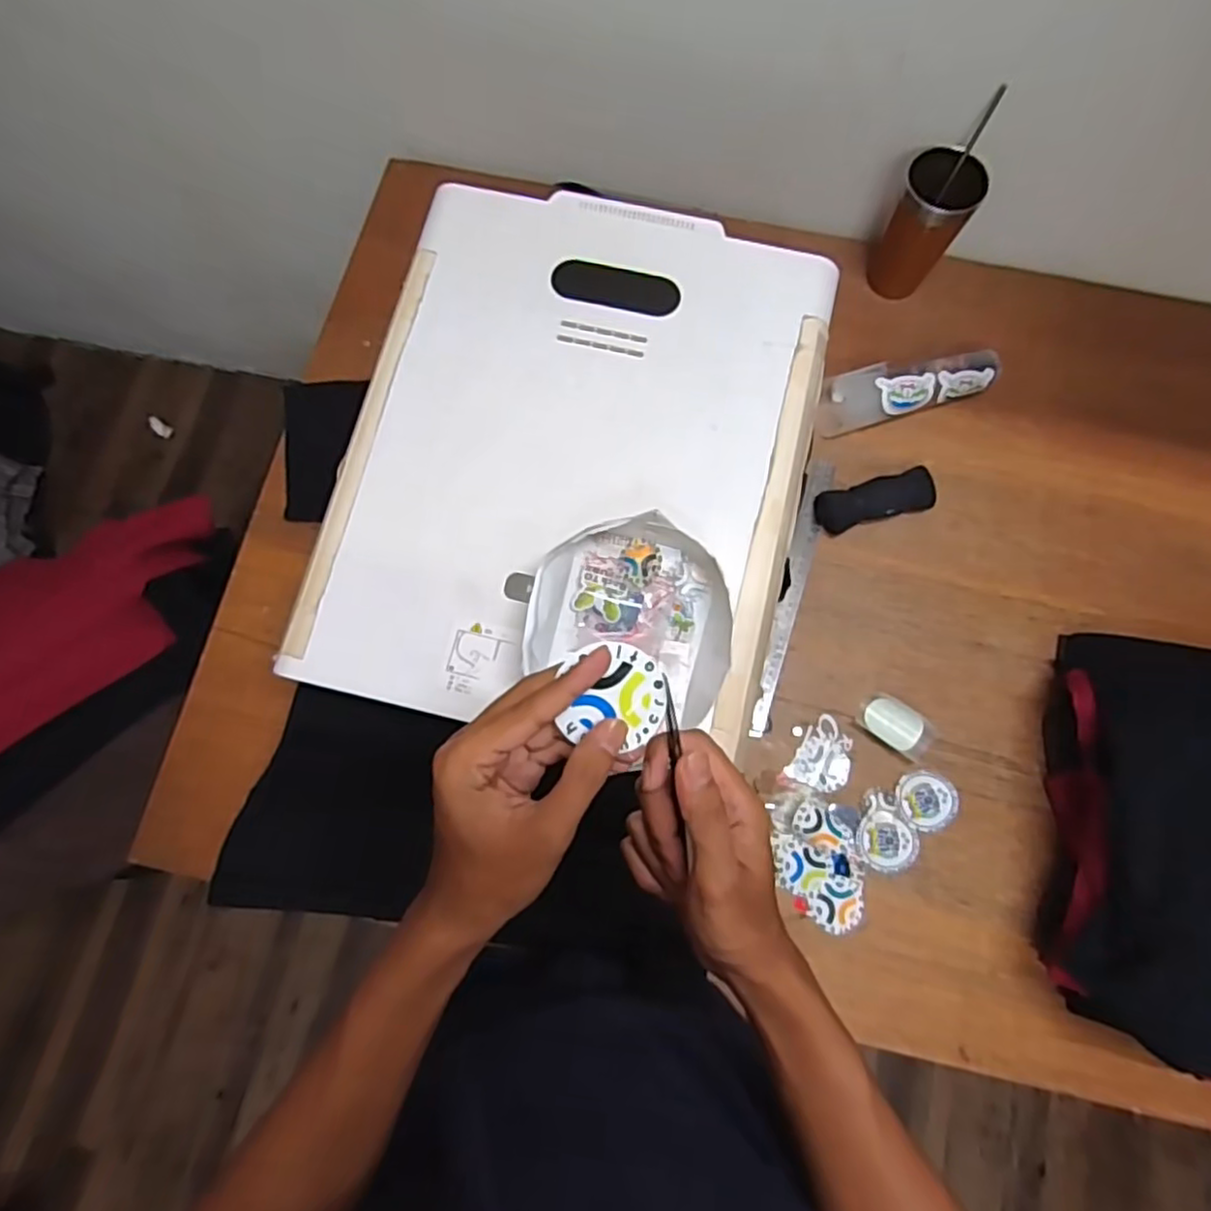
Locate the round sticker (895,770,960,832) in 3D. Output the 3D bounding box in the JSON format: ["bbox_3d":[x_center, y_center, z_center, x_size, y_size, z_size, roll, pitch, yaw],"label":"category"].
[{"bbox_3d":[0.329,0.200,0.699,0.062,0.007,0.058,6,80,5],"label":"round sticker"}]

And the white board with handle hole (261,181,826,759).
[{"bbox_3d":[-0.023,-0.141,0.612,0.395,0.021,0.491,13,77,3],"label":"white board with handle hole"}]

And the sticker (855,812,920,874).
[{"bbox_3d":[0.284,0.239,0.685,0.064,0.010,0.055,32,79,7],"label":"sticker"}]

